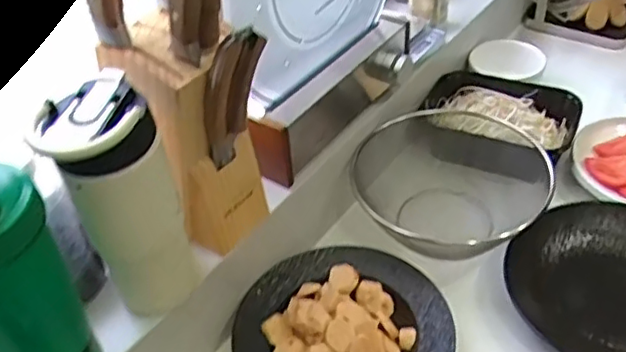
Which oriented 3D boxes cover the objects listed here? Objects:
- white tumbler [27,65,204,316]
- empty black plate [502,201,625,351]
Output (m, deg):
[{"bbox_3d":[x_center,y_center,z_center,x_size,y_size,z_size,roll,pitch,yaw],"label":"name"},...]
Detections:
[{"bbox_3d":[-0.153,0.027,0.525,0.084,0.206,0.072,-17,43,-13],"label":"white tumbler"},{"bbox_3d":[0.336,0.124,0.681,0.226,0.042,0.219,-3,42,2],"label":"empty black plate"}]

